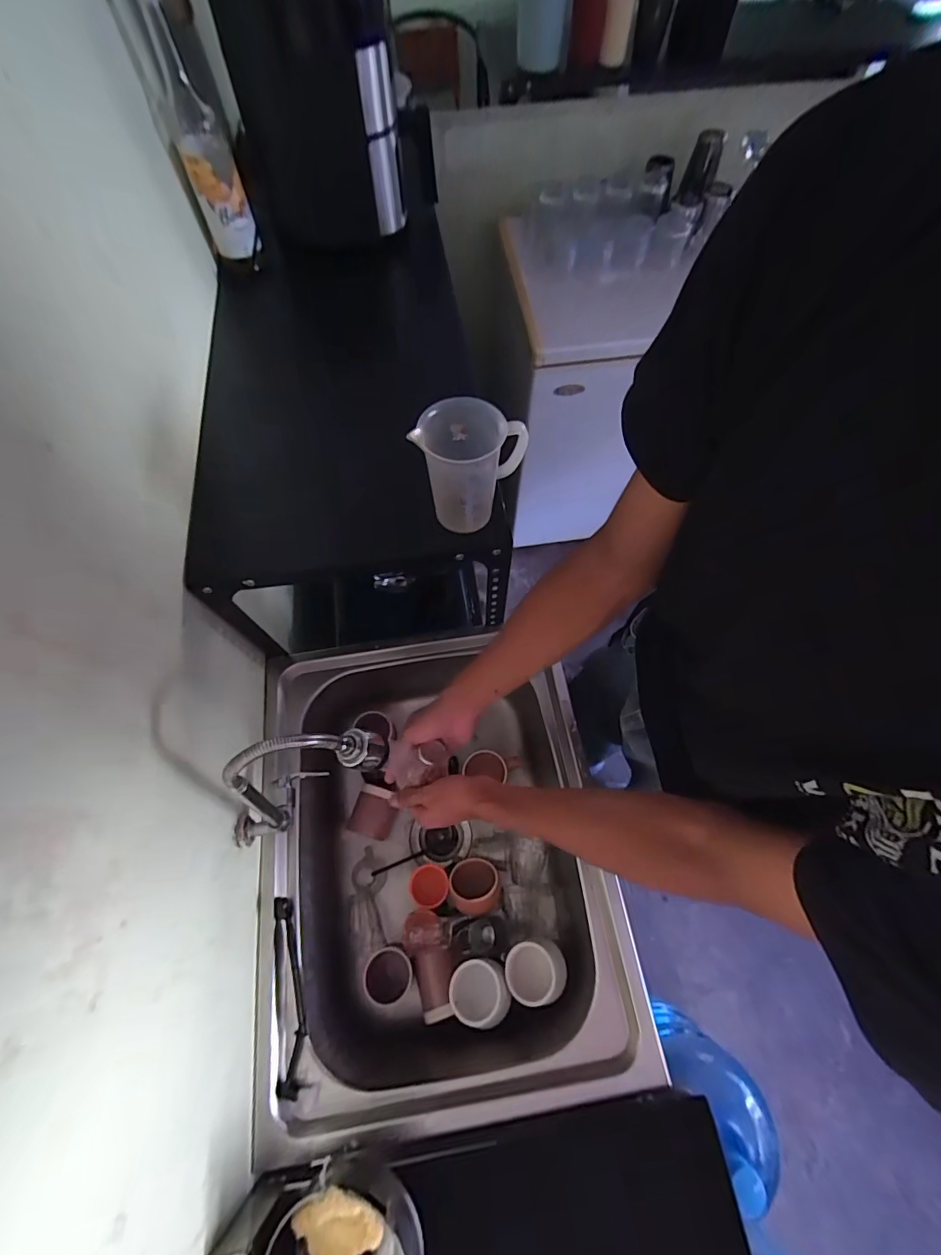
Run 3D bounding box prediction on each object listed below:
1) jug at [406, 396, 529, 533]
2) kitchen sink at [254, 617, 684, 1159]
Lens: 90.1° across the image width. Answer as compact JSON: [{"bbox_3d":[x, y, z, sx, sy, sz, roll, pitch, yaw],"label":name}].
[{"bbox_3d":[0.001,-0.189,0.552,0.113,0.123,0.091,-21,67,-8],"label":"jug"},{"bbox_3d":[-0.051,0.331,0.756,0.482,0.212,0.602,-10,65,-4],"label":"kitchen sink"}]

